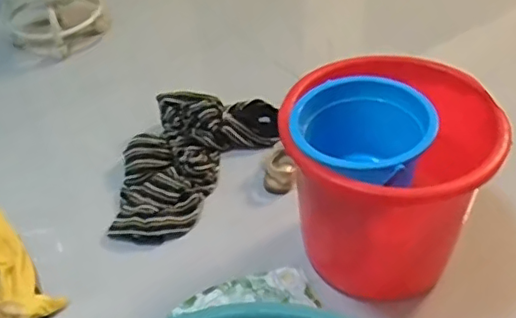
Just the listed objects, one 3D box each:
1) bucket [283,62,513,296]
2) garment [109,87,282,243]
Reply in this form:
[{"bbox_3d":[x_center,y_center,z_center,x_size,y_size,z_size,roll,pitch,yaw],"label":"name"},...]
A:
[{"bbox_3d":[0.207,0.034,0.966,0.324,0.290,0.287,-13,43,-11],"label":"bucket"},{"bbox_3d":[-0.146,-0.015,1.229,0.234,0.103,0.447,22,48,26],"label":"garment"}]

